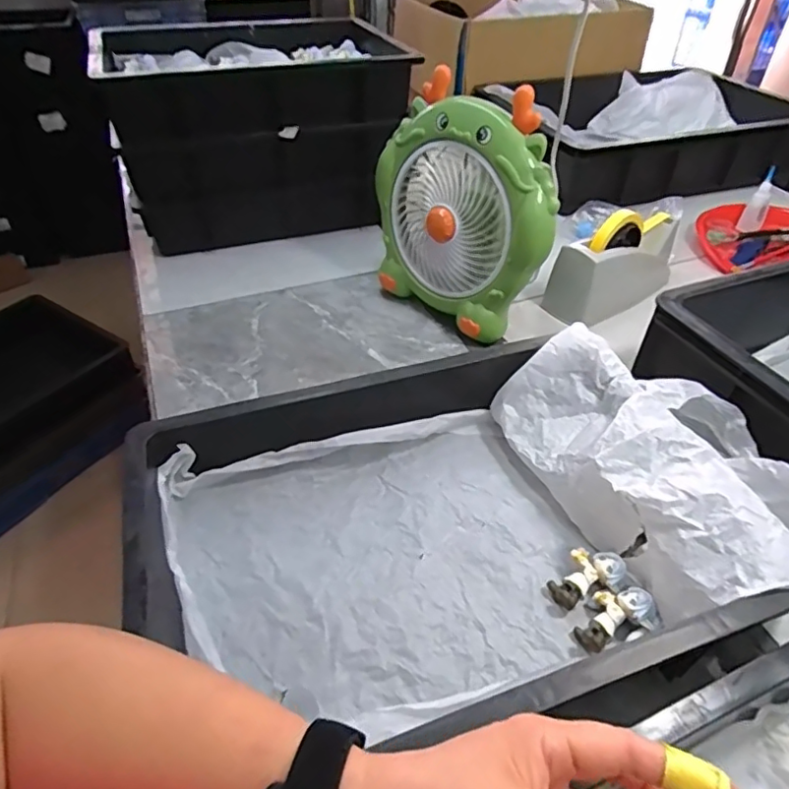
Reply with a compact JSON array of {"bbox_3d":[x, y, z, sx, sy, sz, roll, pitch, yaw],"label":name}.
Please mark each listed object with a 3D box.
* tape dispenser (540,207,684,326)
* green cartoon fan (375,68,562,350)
[{"bbox_3d":[0.309,-0.189,0.764,0.214,0.125,0.078,-28,46,-25],"label":"tape dispenser"},{"bbox_3d":[0.083,-0.208,0.673,0.083,0.273,0.244,-32,47,-29],"label":"green cartoon fan"}]

